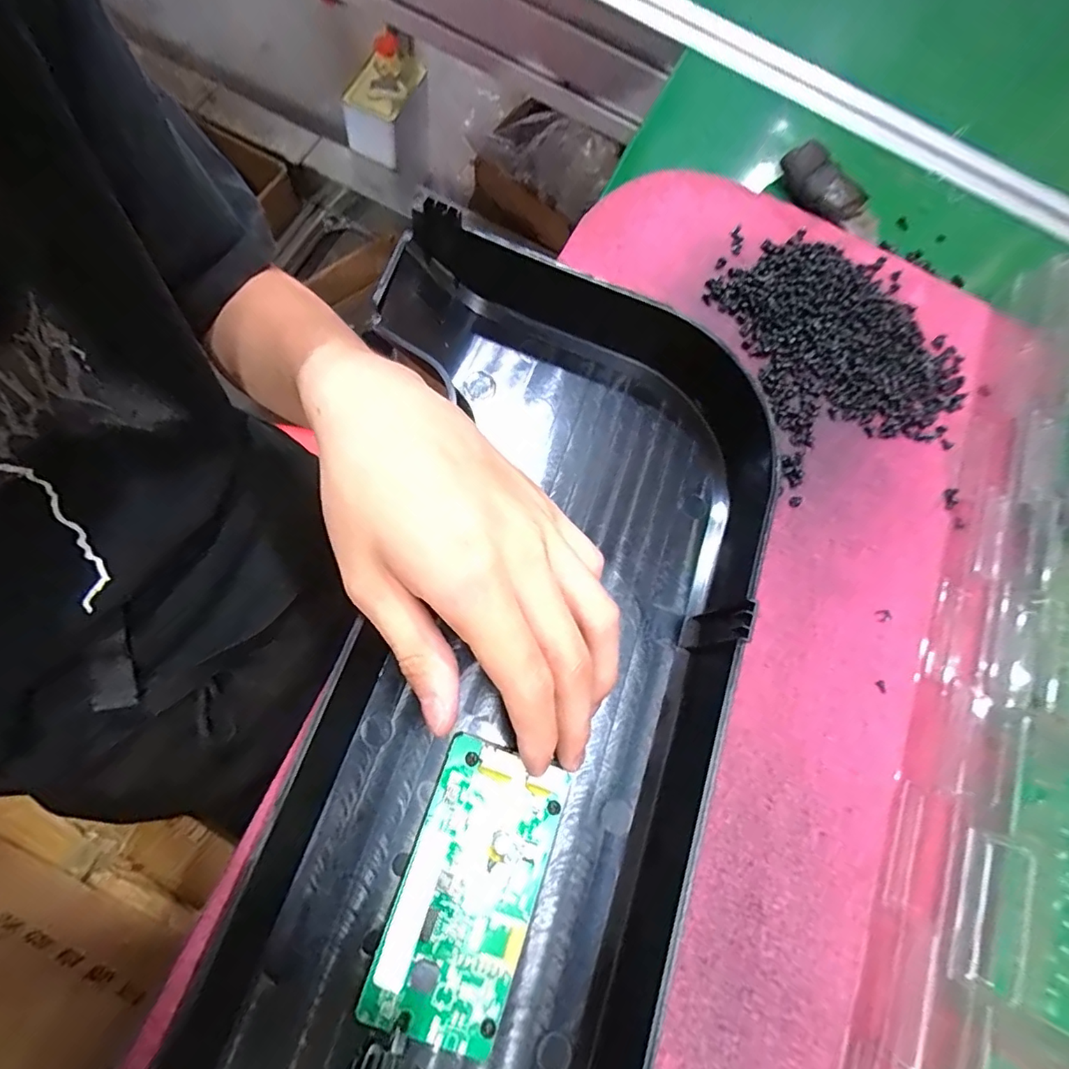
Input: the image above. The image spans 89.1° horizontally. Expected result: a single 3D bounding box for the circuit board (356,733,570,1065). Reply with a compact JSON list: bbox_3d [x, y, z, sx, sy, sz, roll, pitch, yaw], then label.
[{"bbox_3d":[-0.023,0.128,0.197,0.048,0.010,0.094,18,71,5],"label":"circuit board"}]

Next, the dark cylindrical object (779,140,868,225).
[{"bbox_3d":[0.172,-0.213,0.328,0.022,0.026,0.055,-22,79,-13],"label":"dark cylindrical object"}]

